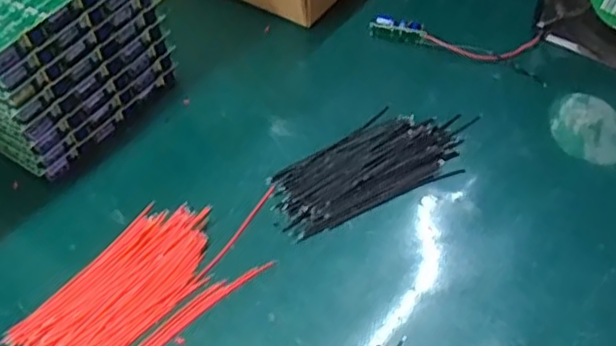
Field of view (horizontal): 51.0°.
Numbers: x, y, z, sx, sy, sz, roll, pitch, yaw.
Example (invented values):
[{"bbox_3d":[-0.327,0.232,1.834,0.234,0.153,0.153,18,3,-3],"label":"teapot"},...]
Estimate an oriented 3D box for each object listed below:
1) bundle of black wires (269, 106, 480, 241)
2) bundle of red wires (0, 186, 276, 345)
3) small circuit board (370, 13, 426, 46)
[{"bbox_3d":[0.041,-0.007,0.403,0.133,0.006,0.063,-20,51,-15],"label":"bundle of black wires"},{"bbox_3d":[-0.098,0.067,0.346,0.158,0.006,0.073,-37,57,-26],"label":"bundle of red wires"},{"bbox_3d":[0.067,-0.106,0.481,0.042,0.014,0.015,14,51,15],"label":"small circuit board"}]

